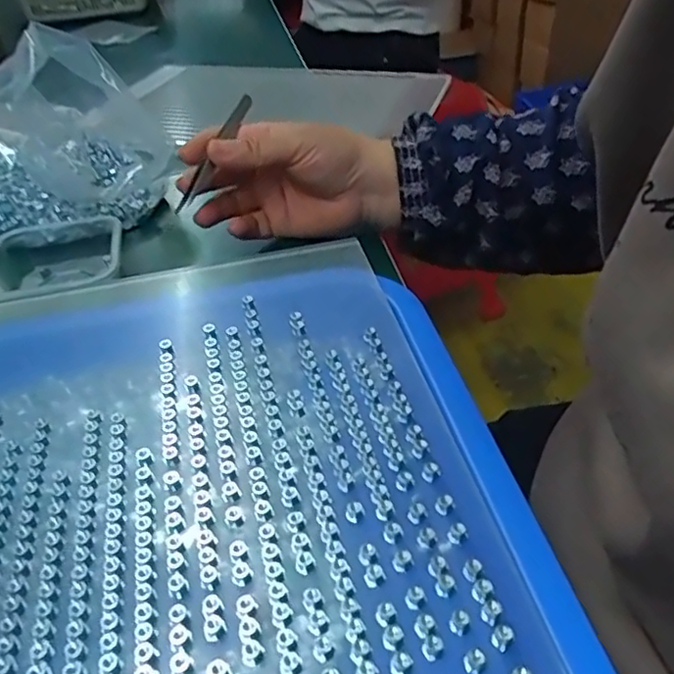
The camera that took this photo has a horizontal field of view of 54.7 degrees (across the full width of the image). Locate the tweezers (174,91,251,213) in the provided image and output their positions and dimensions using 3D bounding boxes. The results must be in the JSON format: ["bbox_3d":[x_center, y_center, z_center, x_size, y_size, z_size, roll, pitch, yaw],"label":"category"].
[{"bbox_3d":[-0.074,-0.118,0.402,0.010,0.014,0.123,5,50,12],"label":"tweezers"}]

